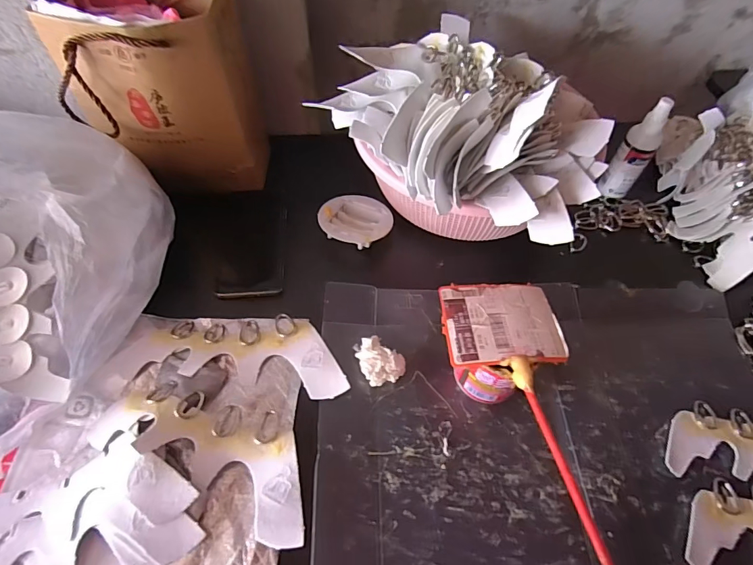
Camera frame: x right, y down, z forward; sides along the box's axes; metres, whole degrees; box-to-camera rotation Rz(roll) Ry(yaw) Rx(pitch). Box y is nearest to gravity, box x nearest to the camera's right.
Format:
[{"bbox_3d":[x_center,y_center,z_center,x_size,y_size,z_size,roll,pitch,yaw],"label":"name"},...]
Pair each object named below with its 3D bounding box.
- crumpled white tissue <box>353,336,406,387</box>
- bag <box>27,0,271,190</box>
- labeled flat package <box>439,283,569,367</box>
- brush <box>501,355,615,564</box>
[{"bbox_3d":[0.004,0.074,0.412,0.042,0.024,0.047,-17,59,-13],"label":"crumpled white tissue"},{"bbox_3d":[-0.229,-0.220,0.476,0.169,0.194,0.136,-3,57,-4],"label":"bag"},{"bbox_3d":[0.110,0.035,0.373,0.101,0.007,0.079,-2,56,-3],"label":"labeled flat package"},{"bbox_3d":[0.124,0.113,0.292,0.020,0.007,0.156,-3,39,-4],"label":"brush"}]

